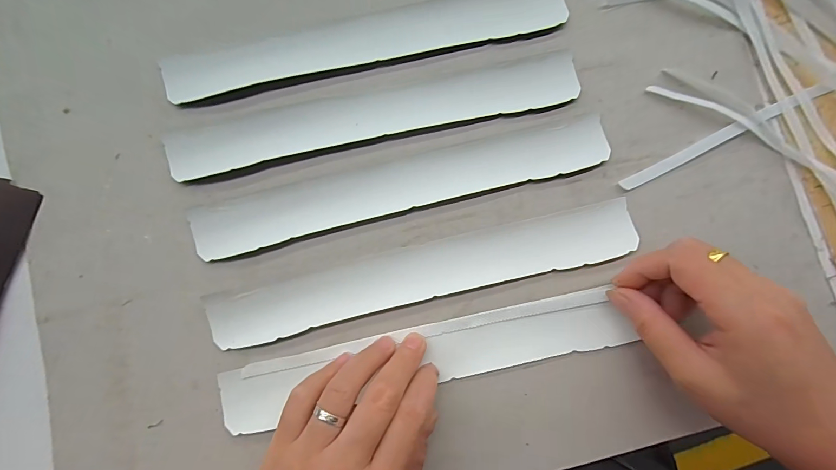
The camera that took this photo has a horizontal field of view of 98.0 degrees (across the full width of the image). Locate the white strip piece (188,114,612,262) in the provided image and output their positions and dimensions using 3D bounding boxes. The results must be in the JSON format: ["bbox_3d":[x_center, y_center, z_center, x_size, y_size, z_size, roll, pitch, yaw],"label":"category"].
[{"bbox_3d":[-0.006,-0.028,0.225,0.259,0.004,0.029,-15,86,-3],"label":"white strip piece"}]

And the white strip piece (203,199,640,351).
[{"bbox_3d":[0.007,0.024,0.221,0.258,0.004,0.031,-13,86,-3],"label":"white strip piece"}]

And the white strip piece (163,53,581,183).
[{"bbox_3d":[-0.024,-0.074,0.227,0.257,0.004,0.028,-13,86,-3],"label":"white strip piece"}]

